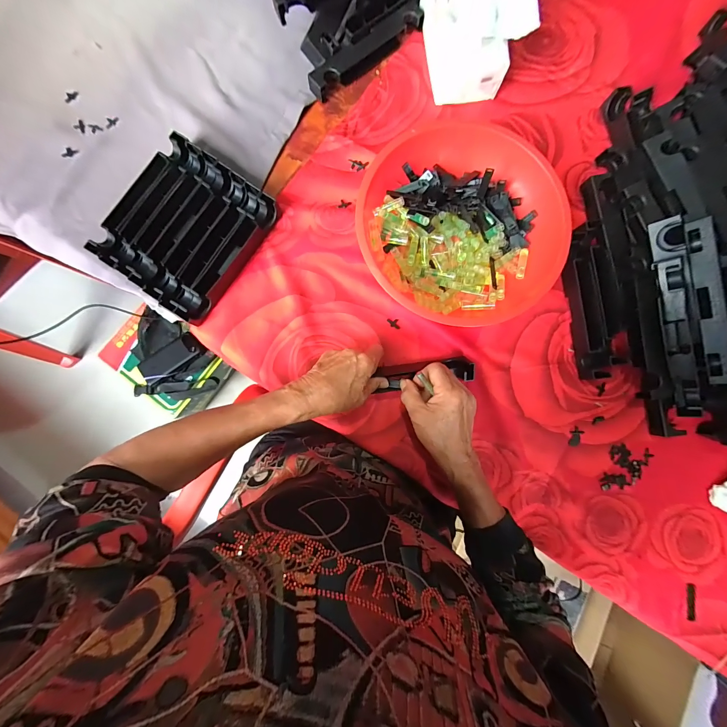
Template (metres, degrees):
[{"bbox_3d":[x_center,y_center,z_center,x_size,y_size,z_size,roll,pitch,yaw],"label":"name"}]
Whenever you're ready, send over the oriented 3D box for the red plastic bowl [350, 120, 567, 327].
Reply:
[{"bbox_3d":[0.116,-0.168,0.402,0.237,0.078,0.246,0,86,-1],"label":"red plastic bowl"}]

